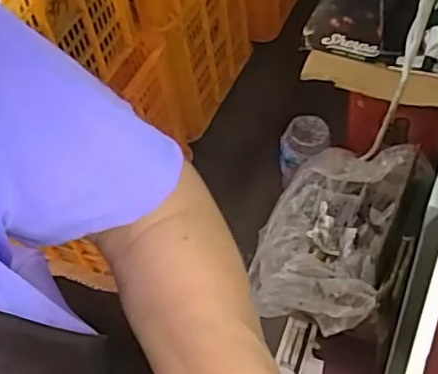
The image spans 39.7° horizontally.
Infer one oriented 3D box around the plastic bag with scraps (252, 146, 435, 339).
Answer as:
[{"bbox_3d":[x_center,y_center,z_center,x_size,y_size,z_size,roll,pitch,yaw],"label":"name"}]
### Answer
[{"bbox_3d":[0.225,0.067,1.151,0.266,0.165,0.372,13,56,19],"label":"plastic bag with scraps"}]

